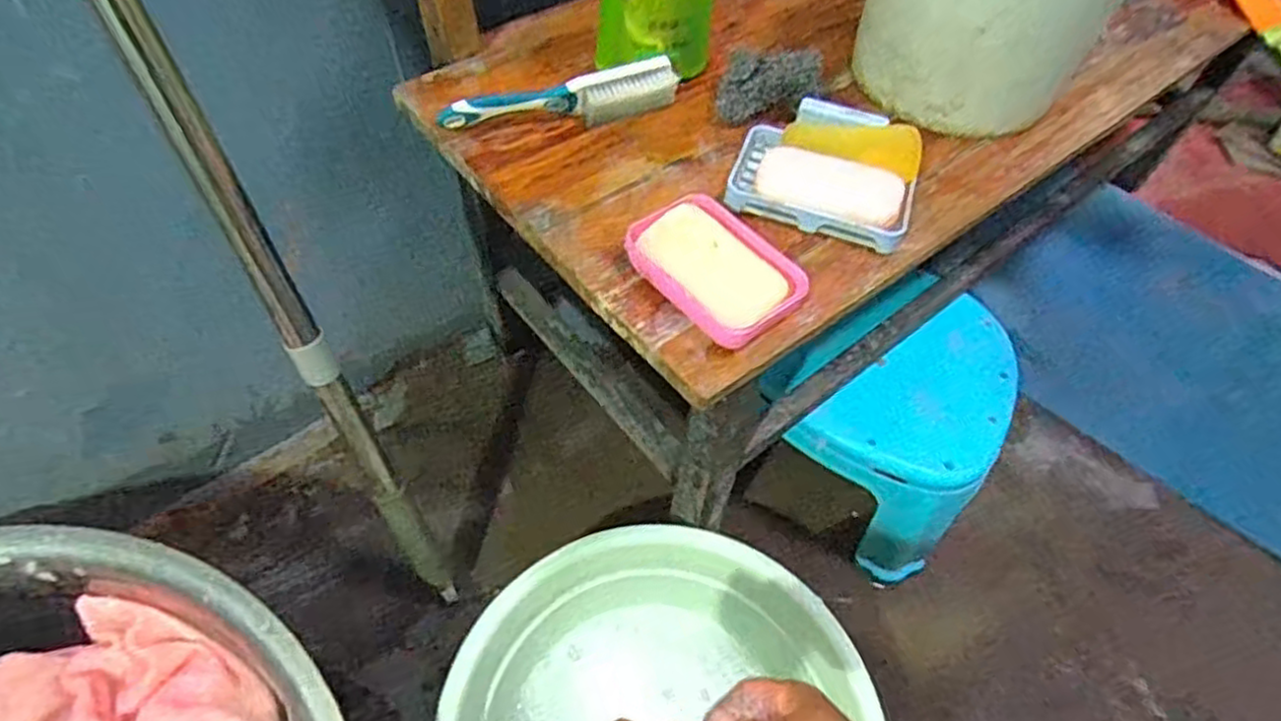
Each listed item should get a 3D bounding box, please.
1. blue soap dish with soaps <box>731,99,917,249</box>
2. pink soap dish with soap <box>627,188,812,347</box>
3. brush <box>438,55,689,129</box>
[{"bbox_3d":[0.134,-0.138,0.513,0.124,0.048,0.093,16,54,8],"label":"blue soap dish with soaps"},{"bbox_3d":[0.046,-0.060,0.456,0.067,0.037,0.107,-34,63,-26],"label":"pink soap dish with soap"},{"bbox_3d":[-0.060,-0.201,0.547,0.186,0.029,0.030,-15,56,-15],"label":"brush"}]

